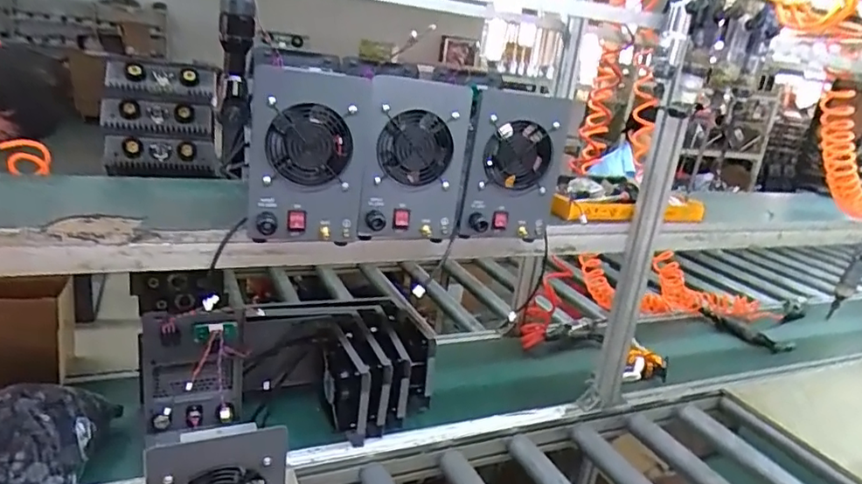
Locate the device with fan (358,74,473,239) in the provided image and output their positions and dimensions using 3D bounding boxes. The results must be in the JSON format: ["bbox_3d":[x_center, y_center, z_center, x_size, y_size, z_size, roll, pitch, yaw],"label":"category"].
[{"bbox_3d":[-0.033,-0.123,0.875,0.153,0.218,0.085,4,18,-12],"label":"device with fan"}]

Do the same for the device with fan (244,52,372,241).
[{"bbox_3d":[-0.186,-0.130,0.848,0.172,0.232,0.141,3,18,-14],"label":"device with fan"}]

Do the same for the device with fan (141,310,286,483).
[{"bbox_3d":[-0.325,0.266,0.837,0.149,0.236,0.397,-1,19,-27],"label":"device with fan"}]

